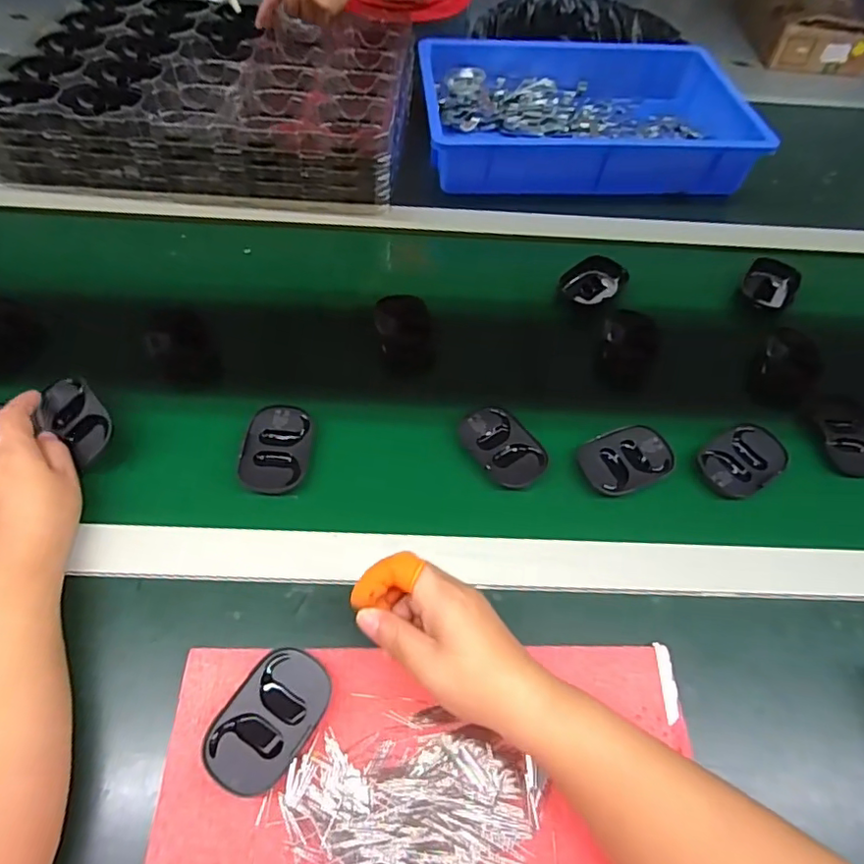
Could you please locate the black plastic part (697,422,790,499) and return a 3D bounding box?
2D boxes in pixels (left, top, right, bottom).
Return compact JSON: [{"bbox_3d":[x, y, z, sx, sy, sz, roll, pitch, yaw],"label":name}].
[{"bbox_3d":[0.287,0.024,0.517,0.086,0.013,0.056,-27,63,-20],"label":"black plastic part"}]

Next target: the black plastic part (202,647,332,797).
[{"bbox_3d":[-0.108,0.191,0.374,0.057,0.013,0.086,27,59,13],"label":"black plastic part"}]

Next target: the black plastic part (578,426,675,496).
[{"bbox_3d":[0.177,0.025,0.516,0.084,0.009,0.058,-20,60,-16],"label":"black plastic part"}]

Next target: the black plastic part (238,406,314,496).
[{"bbox_3d":[-0.138,0.017,0.506,0.057,0.017,0.087,4,57,-1],"label":"black plastic part"}]

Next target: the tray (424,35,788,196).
[{"bbox_3d":[0.206,-0.459,0.812,0.425,0.090,0.316,1,57,-4],"label":"tray"}]

